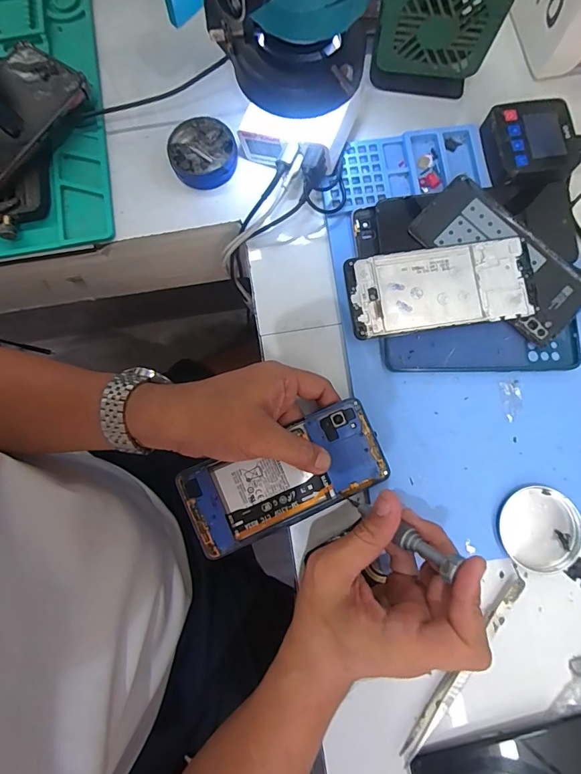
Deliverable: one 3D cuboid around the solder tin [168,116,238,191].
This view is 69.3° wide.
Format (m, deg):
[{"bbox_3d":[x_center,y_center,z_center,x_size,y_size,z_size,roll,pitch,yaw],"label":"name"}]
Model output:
[{"bbox_3d":[-0.082,-0.221,0.397,0.061,0.018,0.060,0,80,1],"label":"solder tin"}]

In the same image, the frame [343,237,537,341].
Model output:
[{"bbox_3d":[0.126,-0.085,0.356,0.151,0.004,0.070,-9,81,0],"label":"frame"}]

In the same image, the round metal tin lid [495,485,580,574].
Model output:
[{"bbox_3d":[0.197,0.113,0.333,0.060,0.011,0.063,0,80,1],"label":"round metal tin lid"}]

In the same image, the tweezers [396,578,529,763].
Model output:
[{"bbox_3d":[0.132,0.214,0.320,0.012,0.017,0.158,36,82,7],"label":"tweezers"}]

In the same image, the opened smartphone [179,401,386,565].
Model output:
[{"bbox_3d":[-0.004,0.071,0.333,0.157,0.011,0.069,-24,80,-7],"label":"opened smartphone"}]

